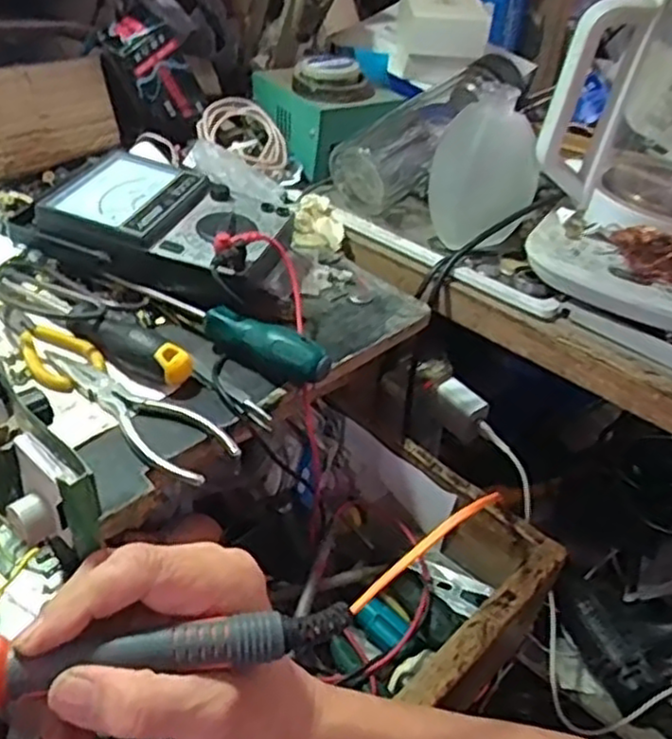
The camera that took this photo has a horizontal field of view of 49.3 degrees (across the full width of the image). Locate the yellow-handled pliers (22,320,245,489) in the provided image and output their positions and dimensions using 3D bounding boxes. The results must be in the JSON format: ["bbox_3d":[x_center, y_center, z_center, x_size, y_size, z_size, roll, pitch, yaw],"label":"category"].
[{"bbox_3d":[-0.141,0.016,0.465,0.180,0.009,0.045,30,43,26],"label":"yellow-handled pliers"}]

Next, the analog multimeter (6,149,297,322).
[{"bbox_3d":[-0.127,-0.101,0.564,0.187,0.062,0.125,19,39,14],"label":"analog multimeter"}]

